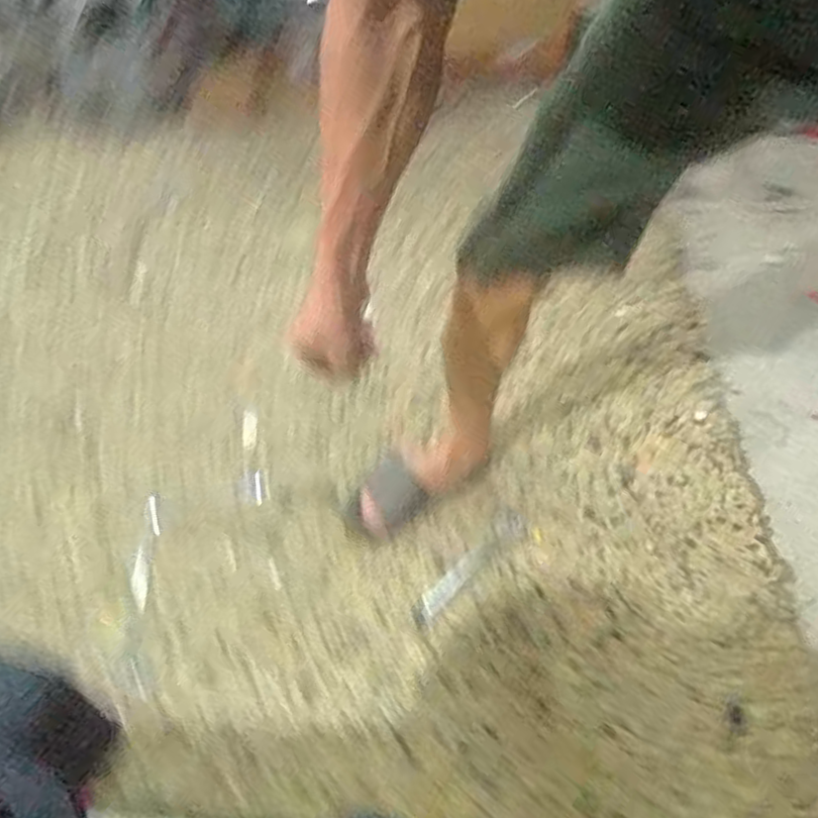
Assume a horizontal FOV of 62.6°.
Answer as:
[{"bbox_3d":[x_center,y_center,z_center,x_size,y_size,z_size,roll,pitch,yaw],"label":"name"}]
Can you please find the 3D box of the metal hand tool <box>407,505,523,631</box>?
[{"bbox_3d":[0.089,0.228,0.979,0.047,0.007,0.227,31,60,32],"label":"metal hand tool"}]

